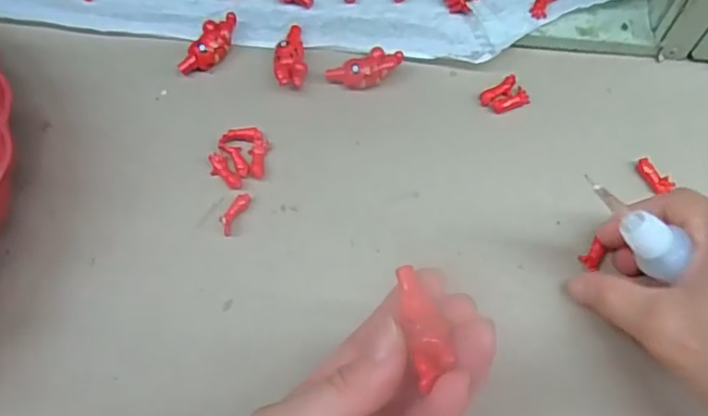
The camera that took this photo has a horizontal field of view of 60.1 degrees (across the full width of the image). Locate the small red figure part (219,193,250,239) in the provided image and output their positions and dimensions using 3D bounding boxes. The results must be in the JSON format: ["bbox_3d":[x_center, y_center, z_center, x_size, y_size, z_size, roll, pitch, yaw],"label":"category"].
[{"bbox_3d":[-0.061,0.002,0.312,0.009,0.005,0.023,27,71,10],"label":"small red figure part"}]

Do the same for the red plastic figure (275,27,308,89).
[{"bbox_3d":[-0.036,-0.086,0.344,0.018,0.012,0.039,-9,68,-4],"label":"red plastic figure"}]

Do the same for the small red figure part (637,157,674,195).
[{"bbox_3d":[0.157,-0.018,0.320,0.009,0.007,0.020,-24,71,-9],"label":"small red figure part"}]

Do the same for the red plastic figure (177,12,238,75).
[{"bbox_3d":[-0.081,-0.092,0.346,0.018,0.013,0.041,23,69,9],"label":"red plastic figure"}]

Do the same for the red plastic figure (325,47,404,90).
[{"bbox_3d":[0.007,-0.077,0.339,0.041,0.010,0.019,-24,69,-10],"label":"red plastic figure"}]

